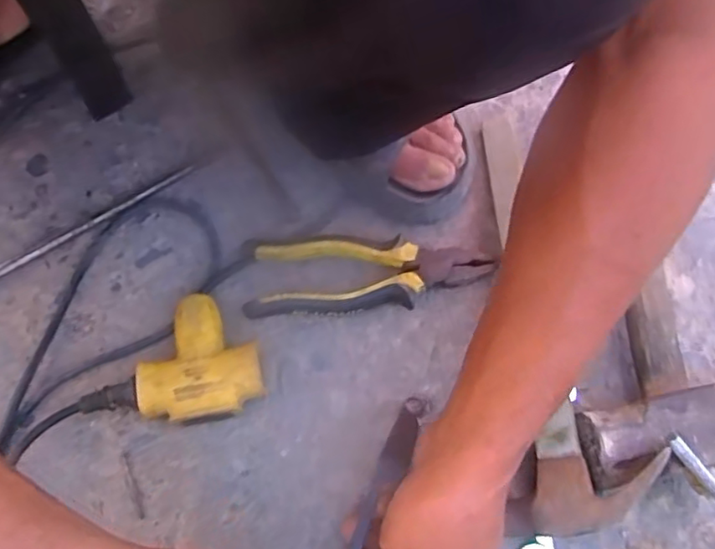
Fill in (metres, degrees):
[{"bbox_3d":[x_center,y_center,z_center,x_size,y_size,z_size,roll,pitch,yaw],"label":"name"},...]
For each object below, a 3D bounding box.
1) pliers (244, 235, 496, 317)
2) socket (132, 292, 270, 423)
[{"bbox_3d":[0.010,0.002,0.463,0.185,0.029,0.056,-2,70,-3],"label":"pliers"},{"bbox_3d":[-0.111,0.062,0.429,0.081,0.041,0.087,-11,70,-7],"label":"socket"}]

